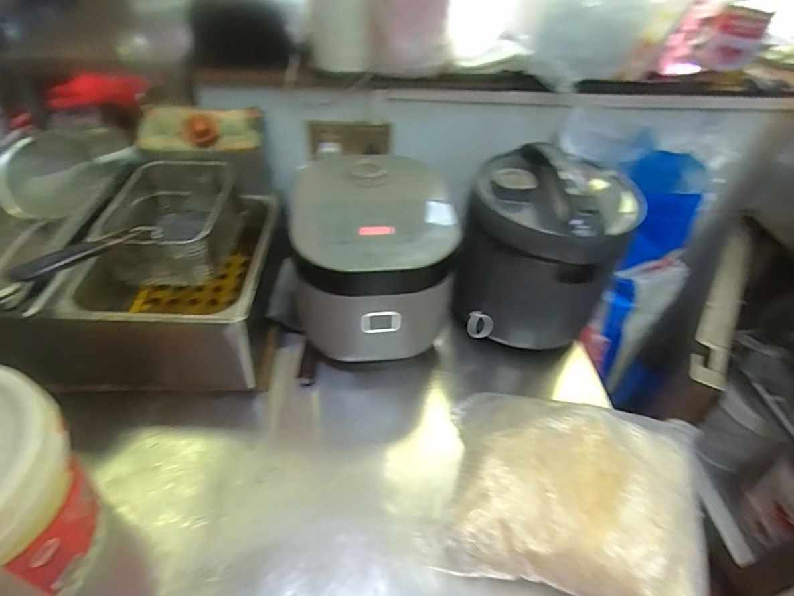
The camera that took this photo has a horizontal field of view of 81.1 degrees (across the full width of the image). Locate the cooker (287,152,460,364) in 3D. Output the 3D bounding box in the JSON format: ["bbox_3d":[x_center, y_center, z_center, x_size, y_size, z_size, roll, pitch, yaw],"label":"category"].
[{"bbox_3d":[-0.050,-0.067,0.797,0.228,0.229,0.270,-4,44,-8],"label":"cooker"}]

